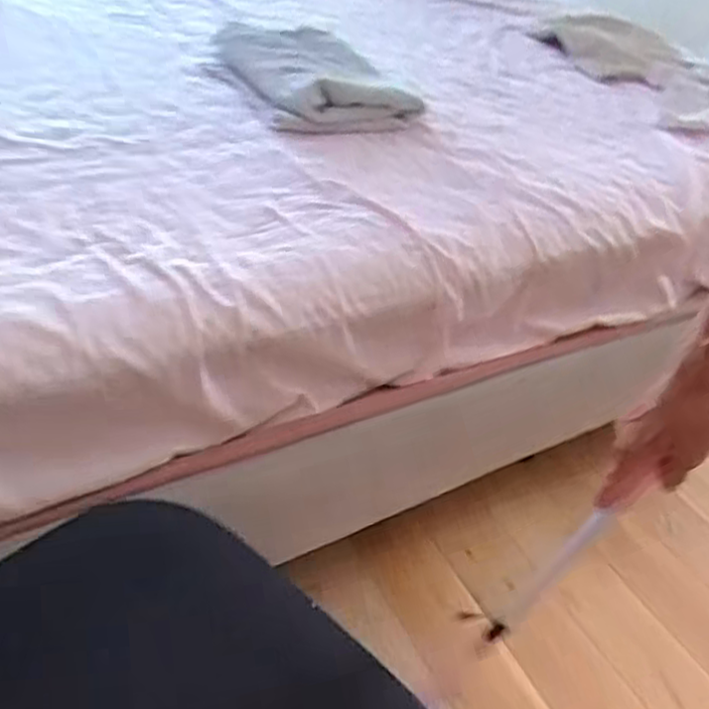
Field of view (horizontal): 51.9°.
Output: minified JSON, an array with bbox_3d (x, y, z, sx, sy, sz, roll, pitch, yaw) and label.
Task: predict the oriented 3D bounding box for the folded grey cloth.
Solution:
[{"bbox_3d":[-0.064,-0.450,1.155,0.264,0.037,0.288,-14,47,-22],"label":"folded grey cloth"}]

